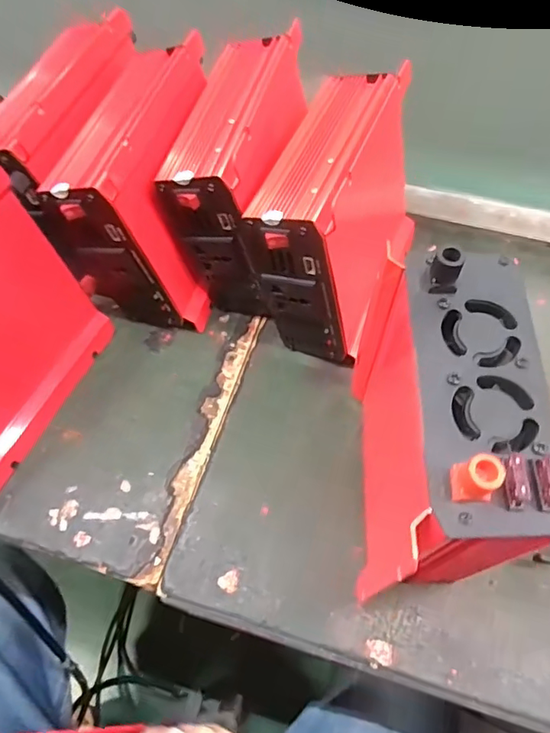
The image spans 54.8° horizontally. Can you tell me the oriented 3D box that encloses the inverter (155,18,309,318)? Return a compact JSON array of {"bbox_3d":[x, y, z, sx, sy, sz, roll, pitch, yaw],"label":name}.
[{"bbox_3d":[-0.026,-0.157,0.452,0.080,0.165,0.168,13,62,9],"label":"inverter"}]

